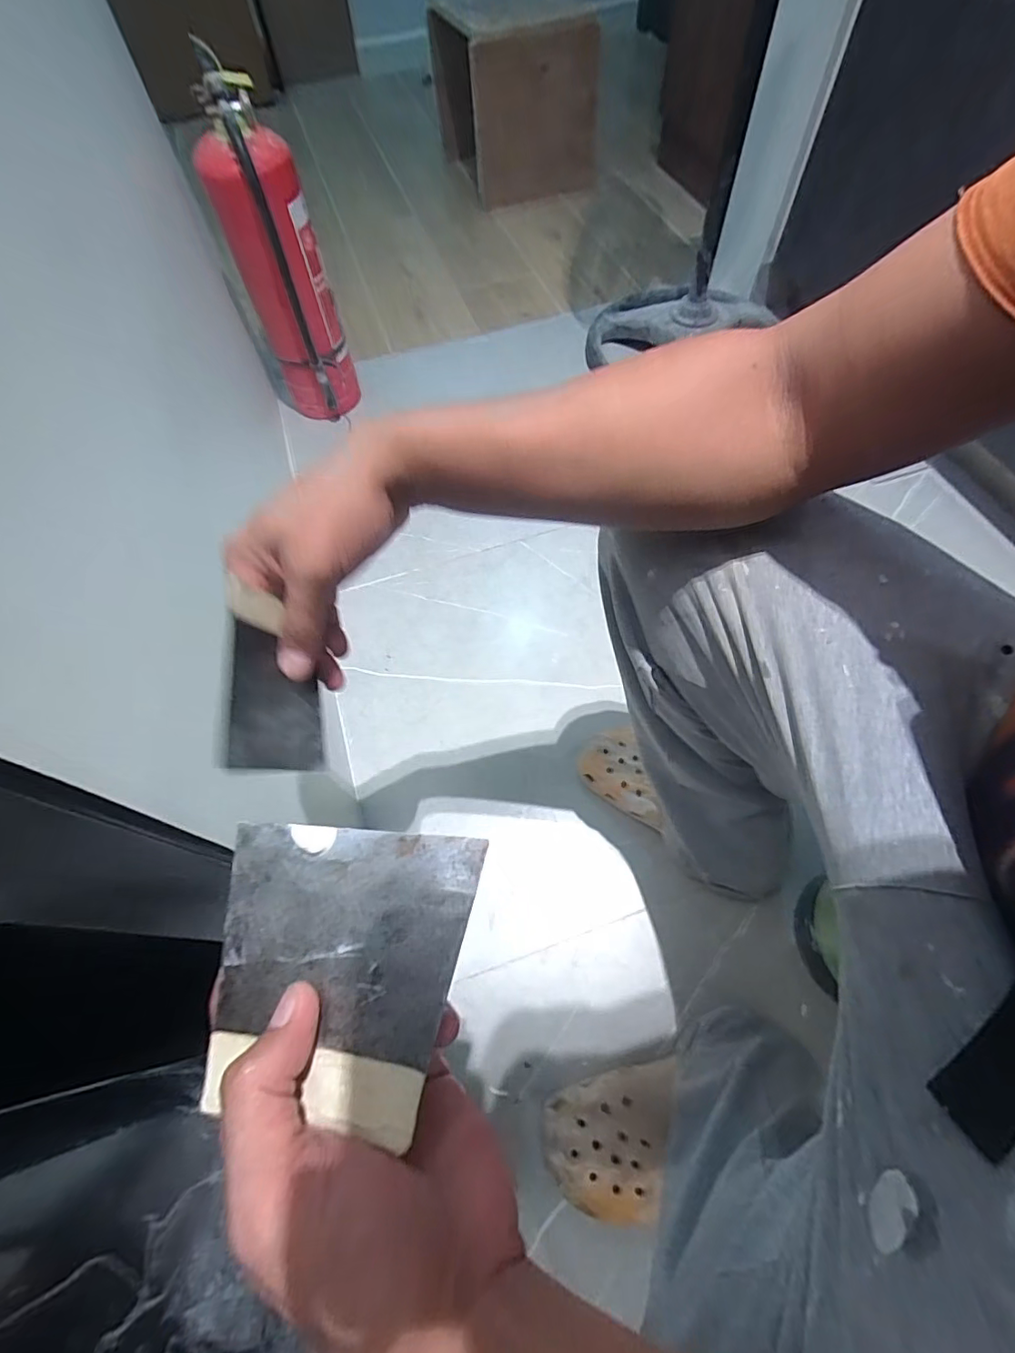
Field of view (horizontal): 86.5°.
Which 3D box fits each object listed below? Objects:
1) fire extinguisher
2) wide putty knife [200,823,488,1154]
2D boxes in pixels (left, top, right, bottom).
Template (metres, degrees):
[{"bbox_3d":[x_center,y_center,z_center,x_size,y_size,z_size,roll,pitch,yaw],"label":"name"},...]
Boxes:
[{"bbox_3d":[-0.380,-0.684,0.931,0.135,0.450,0.145,-22,64,-9],"label":"fire extinguisher"},{"bbox_3d":[-0.064,0.106,0.201,0.103,0.004,0.095,-3,68,14],"label":"wide putty knife"}]

